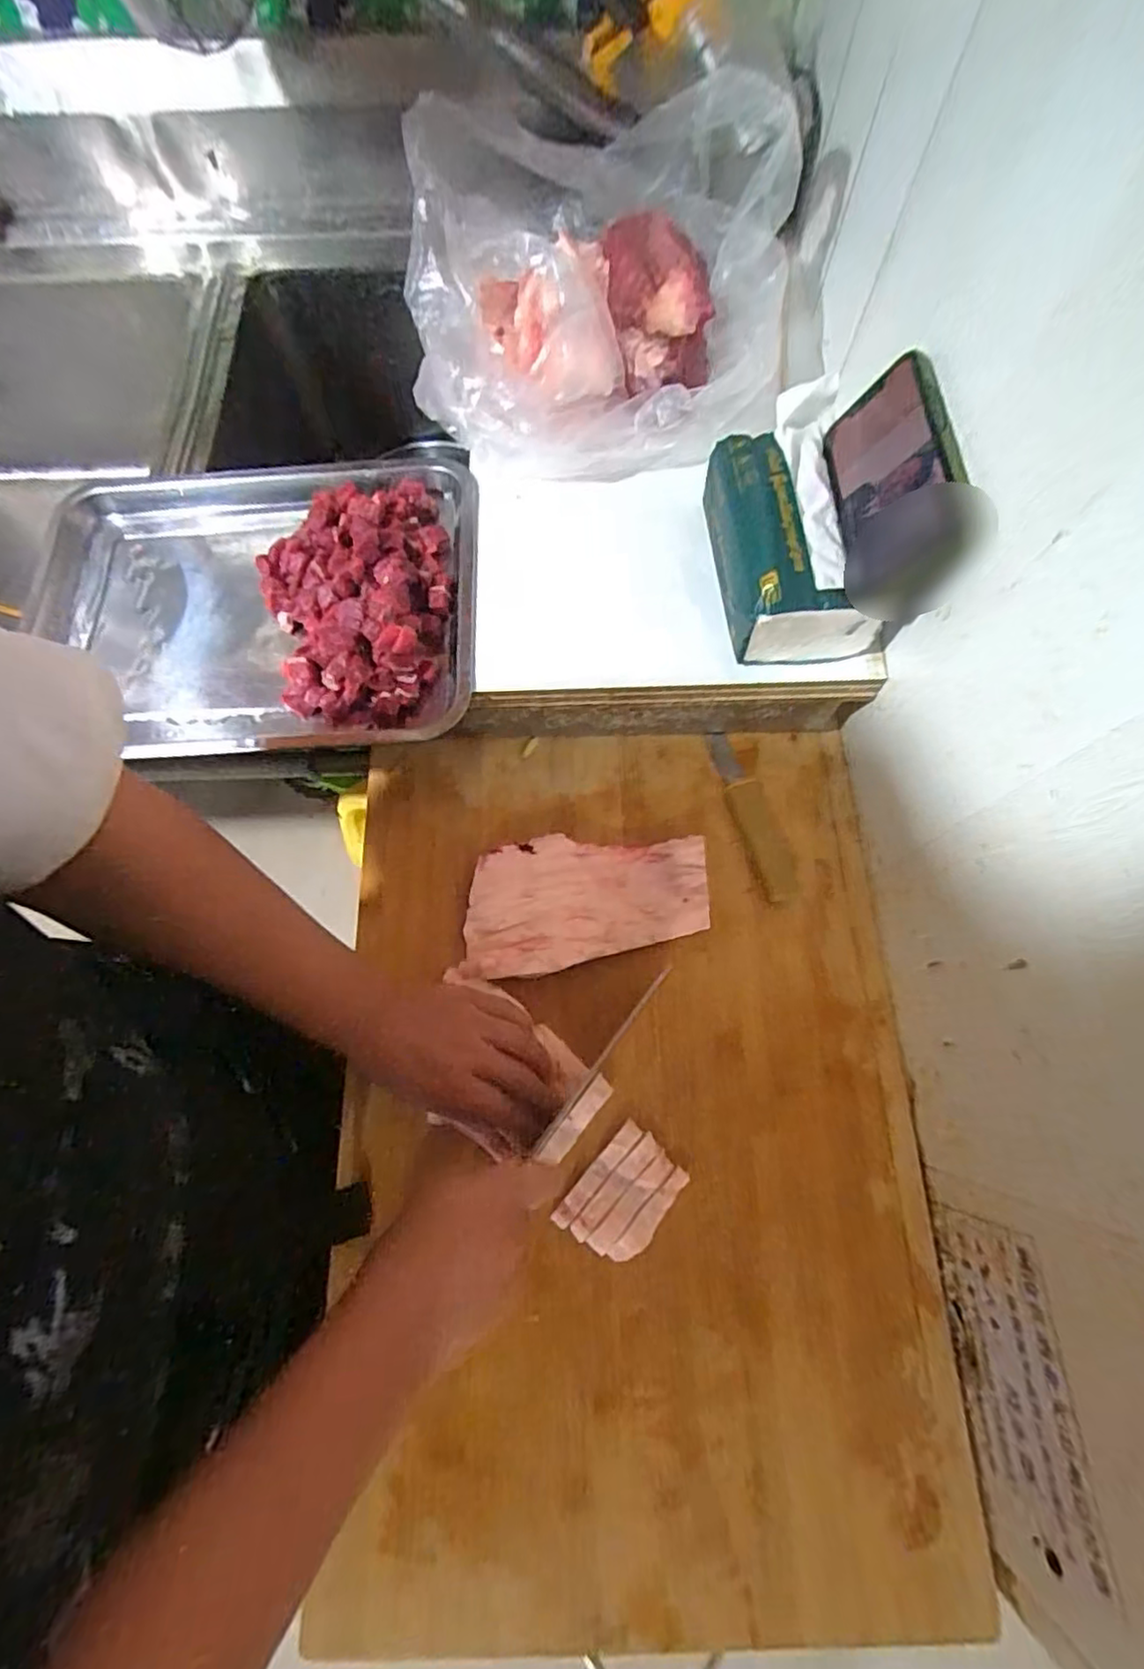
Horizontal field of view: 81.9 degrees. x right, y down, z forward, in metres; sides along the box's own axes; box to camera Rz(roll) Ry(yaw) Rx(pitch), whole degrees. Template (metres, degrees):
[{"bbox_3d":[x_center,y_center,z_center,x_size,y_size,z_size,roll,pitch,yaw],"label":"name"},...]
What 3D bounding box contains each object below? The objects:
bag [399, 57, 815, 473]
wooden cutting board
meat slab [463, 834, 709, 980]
[{"bbox_3d":[0.017,-0.413,0.495,0.270,0.137,0.228,8,71,4],"label":"bag"},{"bbox_3d":[0.038,0.182,0.451,0.380,0.023,0.550,-2,71,0],"label":"wooden cutting board"},{"bbox_3d":[0.010,0.045,0.488,0.181,0.018,0.095,-12,71,-3],"label":"meat slab"}]

